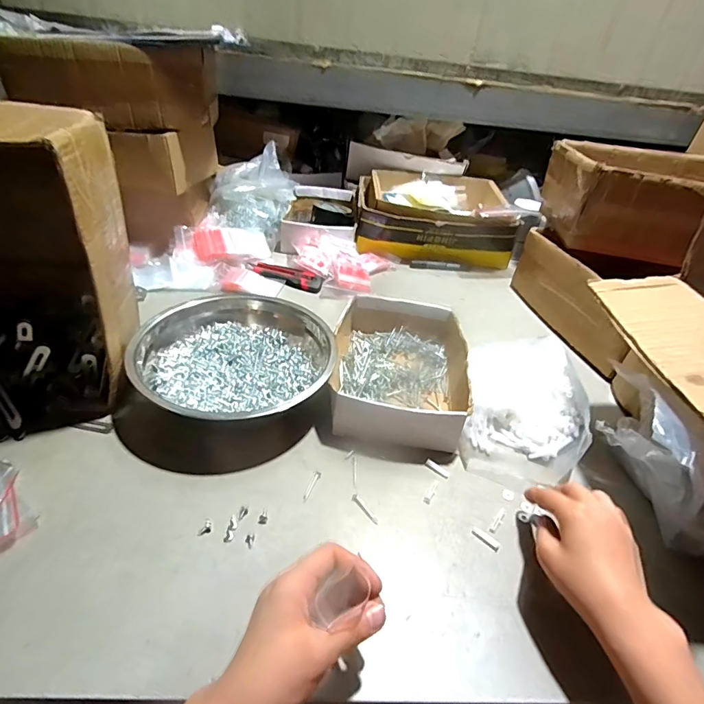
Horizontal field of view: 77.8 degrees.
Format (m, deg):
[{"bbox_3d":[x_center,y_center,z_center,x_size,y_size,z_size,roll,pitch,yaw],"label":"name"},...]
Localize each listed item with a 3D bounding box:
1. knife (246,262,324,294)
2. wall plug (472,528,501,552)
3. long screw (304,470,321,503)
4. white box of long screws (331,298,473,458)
[{"bbox_3d":[-0.127,-0.150,0.843,0.154,0.019,0.055,17,38,13],"label":"knife"},{"bbox_3d":[0.140,0.195,0.456,0.030,0.004,0.011,30,43,28],"label":"wall plug"},{"bbox_3d":[-0.044,0.146,0.481,0.009,0.004,0.043,16,38,11],"label":"long screw"},{"bbox_3d":[0.065,0.018,0.609,0.175,0.065,0.244,7,37,0],"label":"white box of long screws"}]

